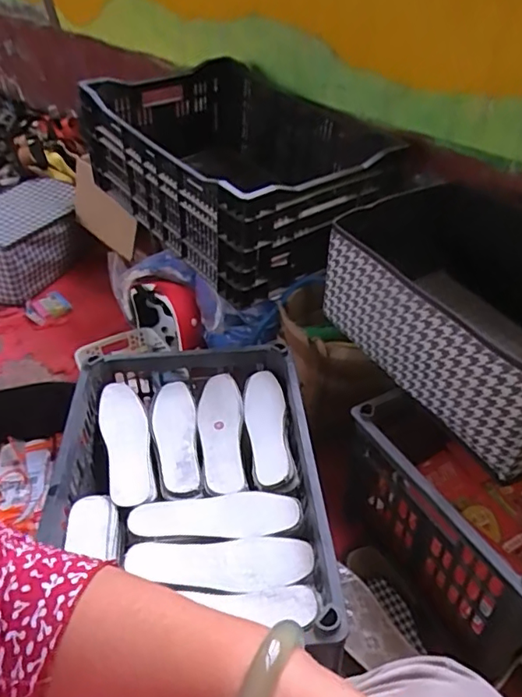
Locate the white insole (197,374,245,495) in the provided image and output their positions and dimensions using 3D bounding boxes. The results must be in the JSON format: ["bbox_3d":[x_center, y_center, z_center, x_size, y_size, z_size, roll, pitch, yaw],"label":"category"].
[{"bbox_3d":[-0.062,0.127,0.830,0.067,0.021,0.216,-4,39,-4],"label":"white insole"}]

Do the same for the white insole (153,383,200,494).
[{"bbox_3d":[-0.132,0.128,0.829,0.062,0.005,0.214,-7,39,-8],"label":"white insole"}]

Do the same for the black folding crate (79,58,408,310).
[{"bbox_3d":[-0.040,-0.386,1.151,0.456,0.251,0.631,-26,45,-28],"label":"black folding crate"}]

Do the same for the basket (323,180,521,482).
[{"bbox_3d":[0.372,-0.063,0.829,0.396,0.190,0.455,-21,43,-24],"label":"basket"}]

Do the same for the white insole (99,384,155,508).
[{"bbox_3d":[-0.203,0.141,0.820,0.070,0.030,0.222,-13,40,-15],"label":"white insole"}]

